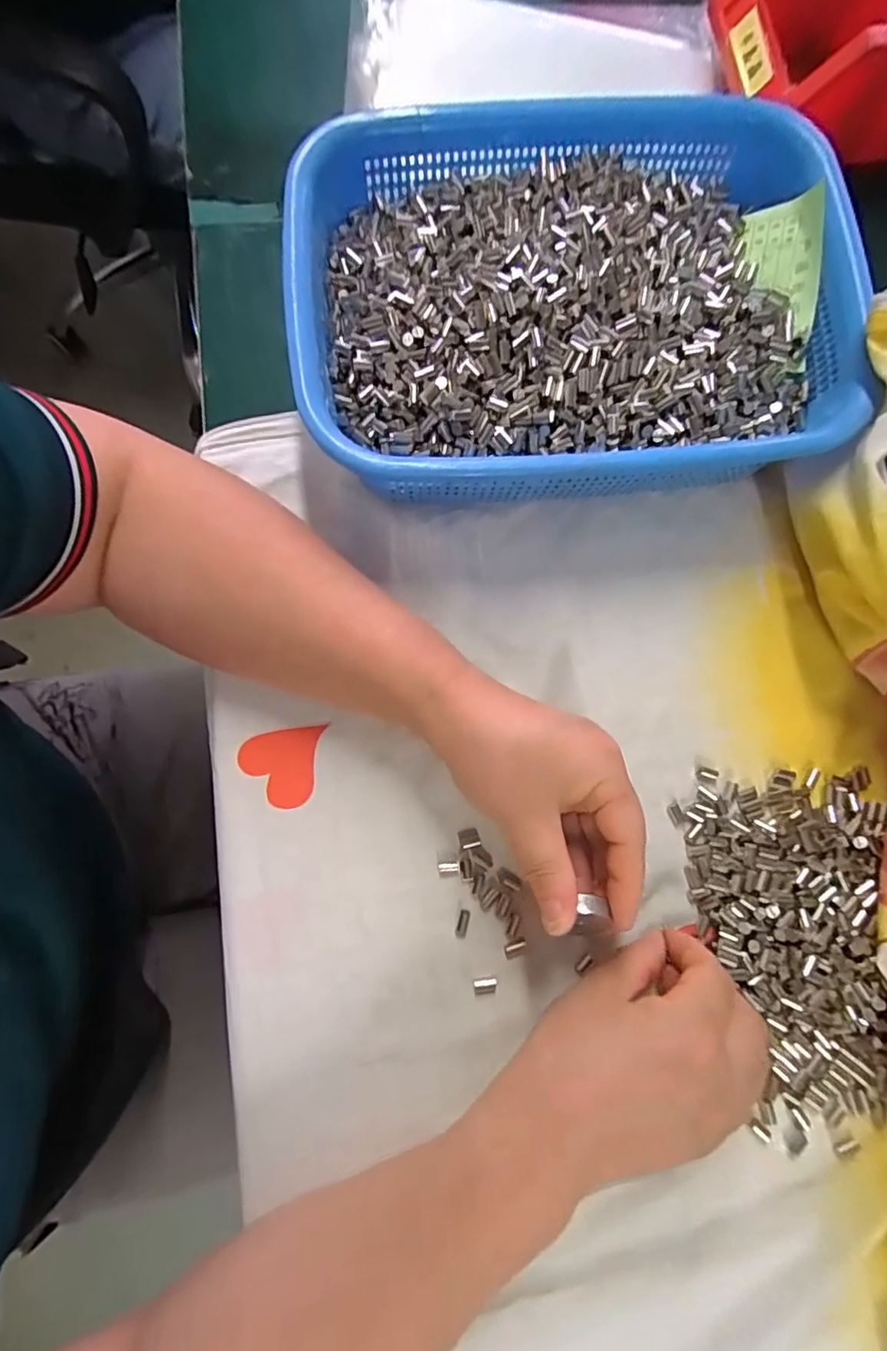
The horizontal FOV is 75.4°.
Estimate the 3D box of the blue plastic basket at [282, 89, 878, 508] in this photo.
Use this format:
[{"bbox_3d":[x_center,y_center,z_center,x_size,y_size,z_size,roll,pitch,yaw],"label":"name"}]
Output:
[{"bbox_3d":[0.070,-0.195,0.315,0.290,0.071,0.211,-3,80,-1],"label":"blue plastic basket"}]

